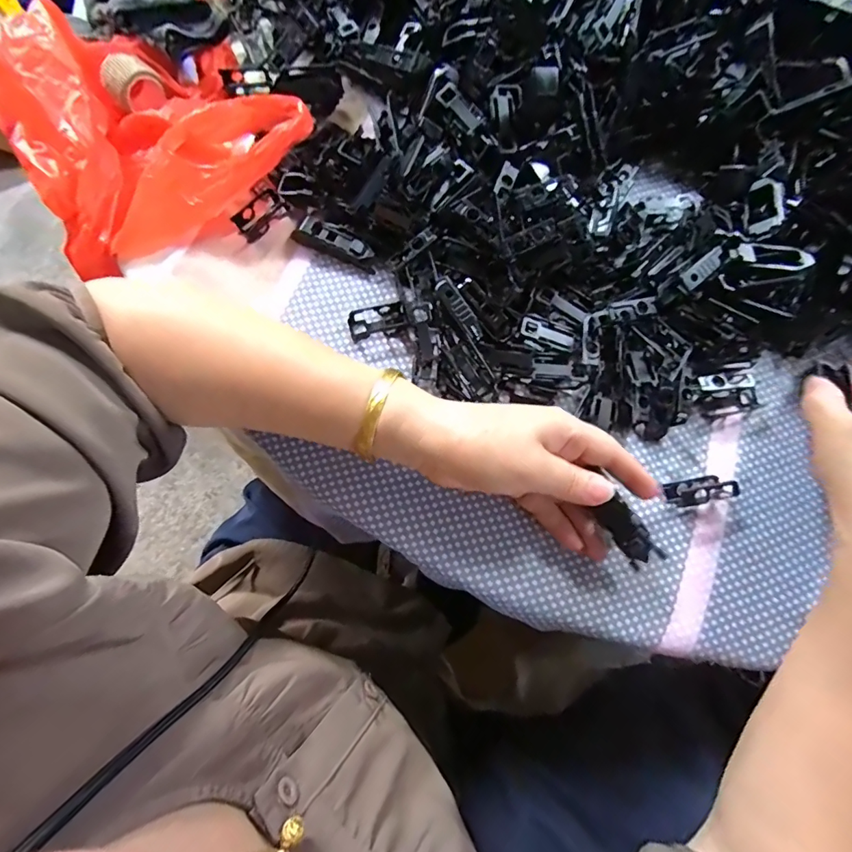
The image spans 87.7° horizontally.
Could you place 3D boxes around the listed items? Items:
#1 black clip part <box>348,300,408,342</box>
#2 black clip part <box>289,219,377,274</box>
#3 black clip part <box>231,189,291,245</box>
[{"bbox_3d":[-0.034,-0.073,0.306,0.040,0.007,0.019,-20,76,-6],"label":"black clip part"},{"bbox_3d":[-0.063,-0.130,0.315,0.061,0.013,0.018,24,76,5],"label":"black clip part"},{"bbox_3d":[-0.119,-0.153,0.320,0.038,0.012,0.020,-42,80,-11],"label":"black clip part"}]

